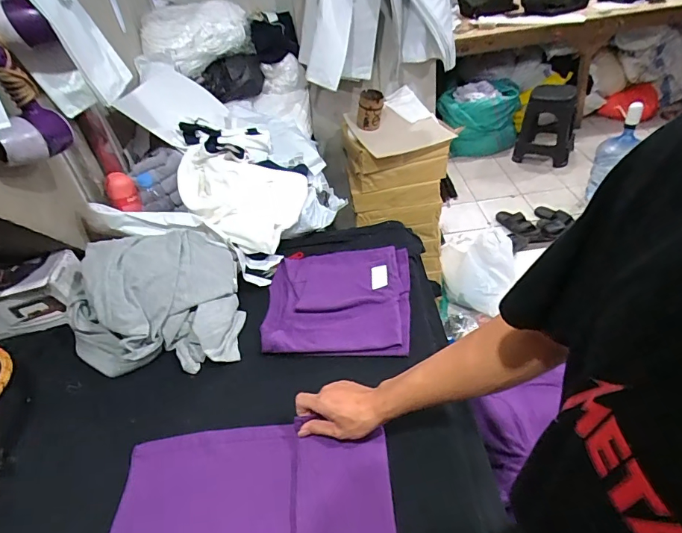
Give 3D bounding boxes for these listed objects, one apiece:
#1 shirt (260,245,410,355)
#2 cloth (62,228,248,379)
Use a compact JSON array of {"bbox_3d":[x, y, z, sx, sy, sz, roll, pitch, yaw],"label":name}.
[{"bbox_3d":[-0.009,0.060,0.876,0.289,0.037,0.270,-2,40,8],"label":"shirt"},{"bbox_3d":[-0.371,0.048,0.875,0.322,0.161,0.288,-8,39,1],"label":"cloth"}]

